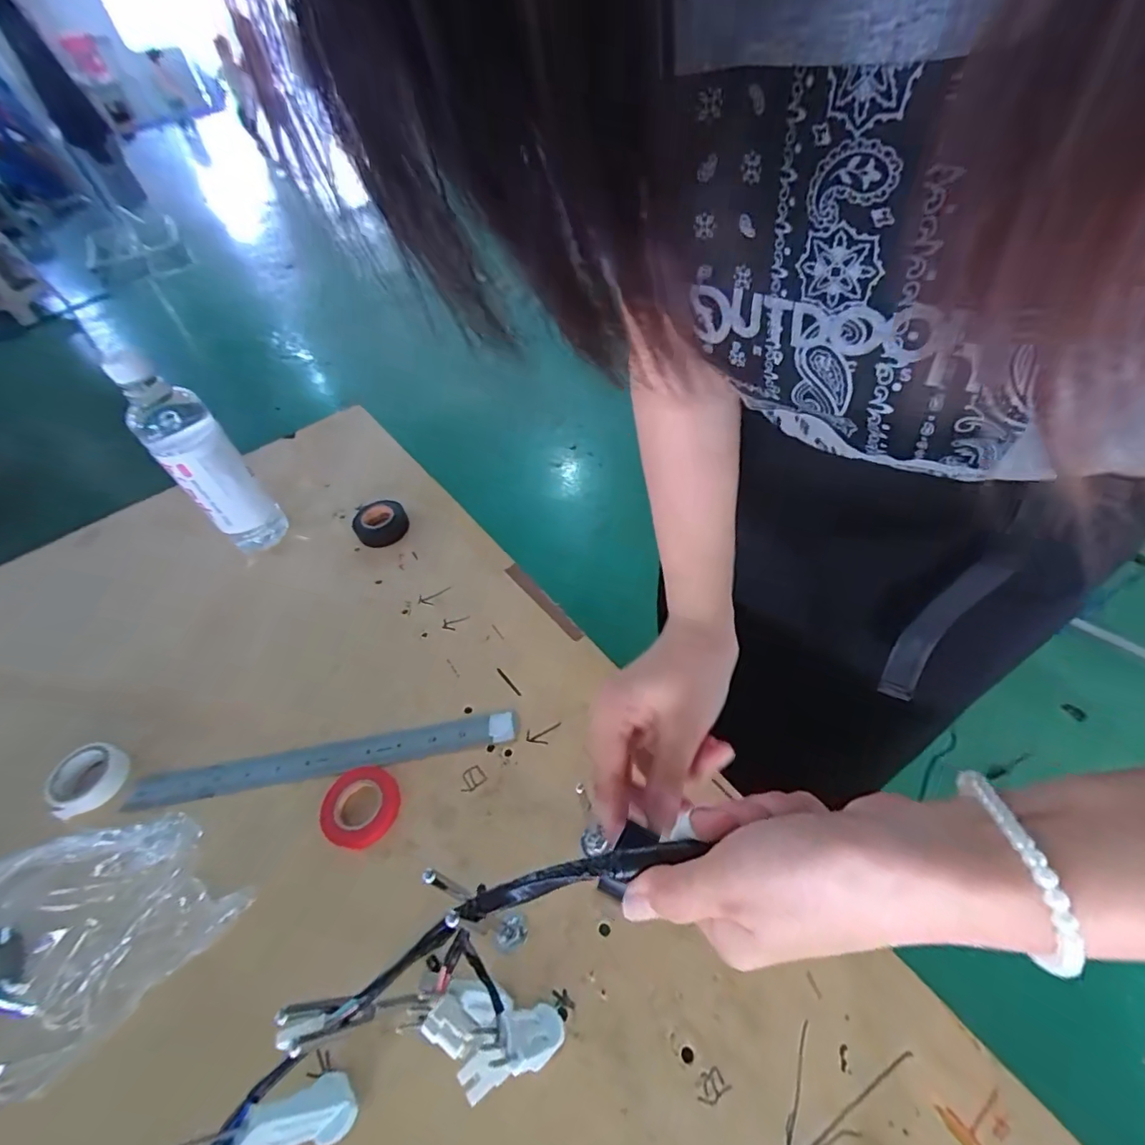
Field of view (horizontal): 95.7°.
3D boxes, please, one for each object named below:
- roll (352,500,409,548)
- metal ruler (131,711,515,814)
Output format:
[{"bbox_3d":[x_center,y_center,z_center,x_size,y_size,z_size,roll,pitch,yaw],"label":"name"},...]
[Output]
[{"bbox_3d":[-0.223,-0.058,0.603,0.063,0.029,0.053,28,58,27],"label":"roll"},{"bbox_3d":[-0.209,0.158,0.434,0.324,0.005,0.031,-10,43,1],"label":"metal ruler"}]

